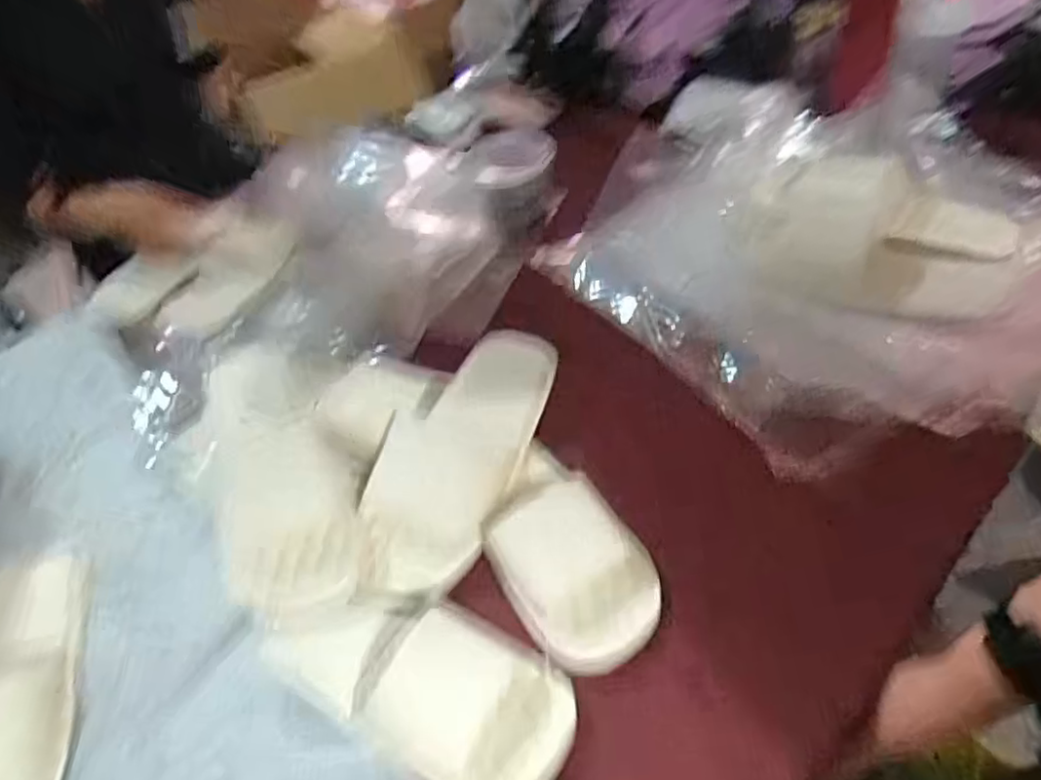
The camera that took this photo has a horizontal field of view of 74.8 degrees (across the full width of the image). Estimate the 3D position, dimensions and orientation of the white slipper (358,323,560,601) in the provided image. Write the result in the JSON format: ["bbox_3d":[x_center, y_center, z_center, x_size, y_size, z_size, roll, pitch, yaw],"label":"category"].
[{"bbox_3d":[-0.054,0.040,0.613,0.118,0.041,0.291,9,47,16],"label":"white slipper"}]

